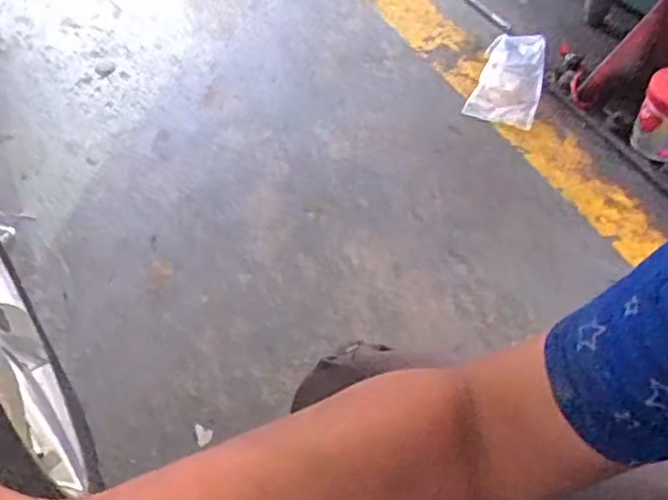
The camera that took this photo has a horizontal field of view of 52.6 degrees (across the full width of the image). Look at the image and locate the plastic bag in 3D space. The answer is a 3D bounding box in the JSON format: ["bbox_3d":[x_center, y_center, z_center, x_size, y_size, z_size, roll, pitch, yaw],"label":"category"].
[{"bbox_3d":[0.341,-0.335,1.301,0.126,0.030,0.258,16,54,14],"label":"plastic bag"}]

